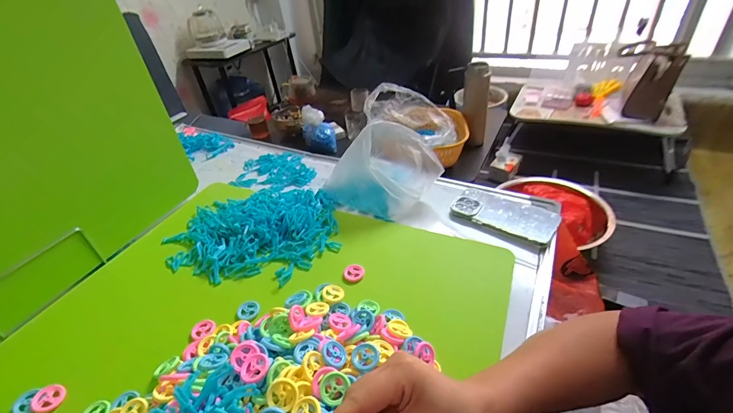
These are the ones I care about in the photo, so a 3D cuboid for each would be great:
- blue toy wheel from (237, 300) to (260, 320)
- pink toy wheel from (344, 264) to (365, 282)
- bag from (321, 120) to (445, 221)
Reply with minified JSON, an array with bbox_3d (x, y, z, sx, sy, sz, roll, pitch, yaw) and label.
[{"bbox_3d":[-0.162,0.143,0.482,0.026,0.007,0.029,17,44,24],"label":"blue toy wheel"},{"bbox_3d":[-0.018,0.098,0.518,0.030,0.010,0.024,-8,39,-5],"label":"pink toy wheel"},{"bbox_3d":[0.022,-0.077,0.633,0.195,0.122,0.129,16,43,26],"label":"bag"}]

